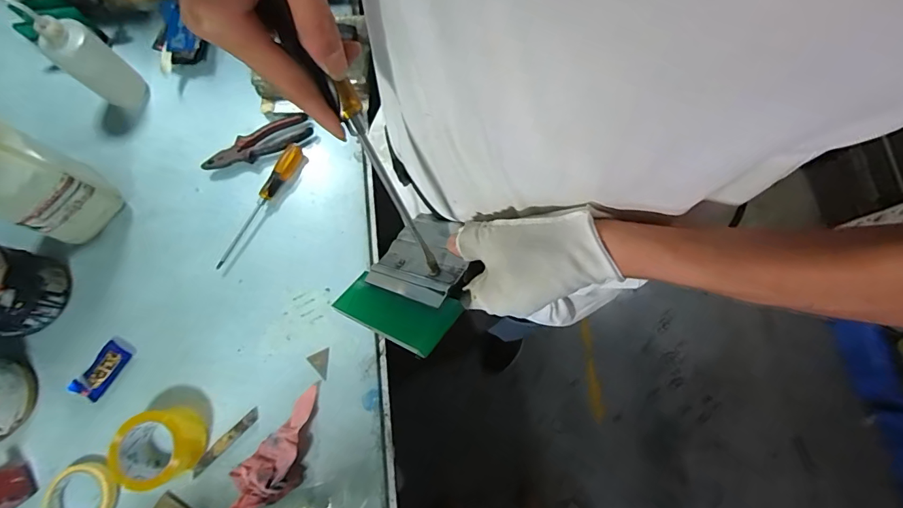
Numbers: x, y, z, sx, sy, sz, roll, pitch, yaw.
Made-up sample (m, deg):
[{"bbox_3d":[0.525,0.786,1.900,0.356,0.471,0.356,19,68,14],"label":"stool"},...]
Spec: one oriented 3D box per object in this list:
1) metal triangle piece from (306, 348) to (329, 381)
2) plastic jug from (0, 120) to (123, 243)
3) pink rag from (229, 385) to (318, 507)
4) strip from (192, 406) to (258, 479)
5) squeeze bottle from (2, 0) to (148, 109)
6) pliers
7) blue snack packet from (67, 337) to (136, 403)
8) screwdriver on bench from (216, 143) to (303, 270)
[{"bbox_3d":[-0.208,0.178,0.685,0.038,0.004,0.043,-23,79,-4],"label":"metal triangle piece"},{"bbox_3d":[-0.619,-0.112,0.602,0.103,0.283,0.120,32,80,7],"label":"plastic jug"},{"bbox_3d":[-0.247,0.296,0.627,0.082,0.058,0.181,39,81,8],"label":"pink rag"},{"bbox_3d":[-0.344,0.287,0.654,0.017,0.004,0.123,42,76,9],"label":"strip"},{"bbox_3d":[-0.588,-0.318,0.684,0.057,0.204,0.073,40,81,8],"label":"squeeze bottle"},{"bbox_3d":[-0.342,-0.192,0.750,0.191,0.017,0.052,-23,79,-4],"label":"pliers"},{"bbox_3d":[-0.553,0.181,0.679,0.050,0.010,0.099,34,81,8],"label":"blue snack packet"},{"bbox_3d":[-0.328,-0.084,0.727,0.030,0.024,0.240,29,80,7],"label":"screwdriver on bench"}]

